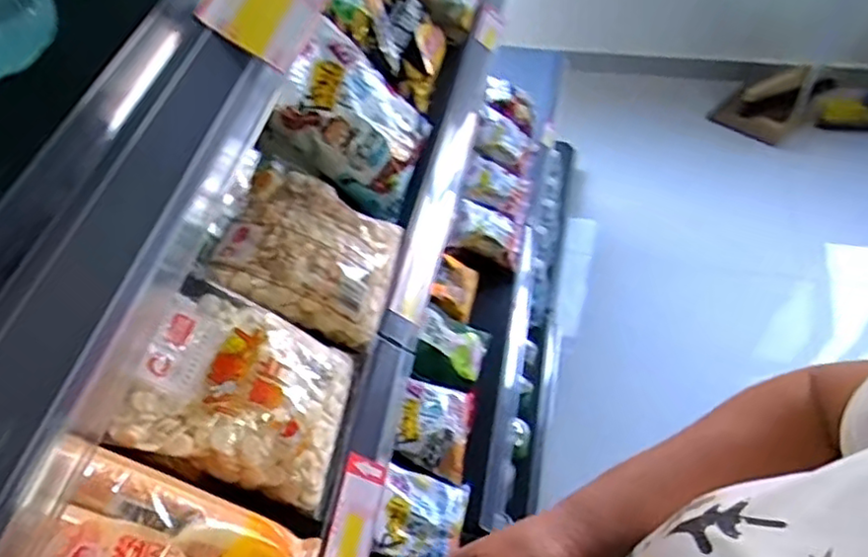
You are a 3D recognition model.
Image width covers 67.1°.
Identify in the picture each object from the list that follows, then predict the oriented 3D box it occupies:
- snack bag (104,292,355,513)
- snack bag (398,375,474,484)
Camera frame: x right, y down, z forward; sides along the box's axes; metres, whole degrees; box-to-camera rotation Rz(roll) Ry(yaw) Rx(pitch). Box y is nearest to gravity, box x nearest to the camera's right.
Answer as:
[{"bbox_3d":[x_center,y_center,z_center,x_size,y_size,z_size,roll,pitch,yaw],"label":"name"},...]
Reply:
[{"bbox_3d":[-0.140,0.092,0.521,0.156,0.046,0.143,28,57,-20],"label":"snack bag"},{"bbox_3d":[0.005,0.253,1.134,0.131,0.034,0.150,30,51,-18],"label":"snack bag"}]

